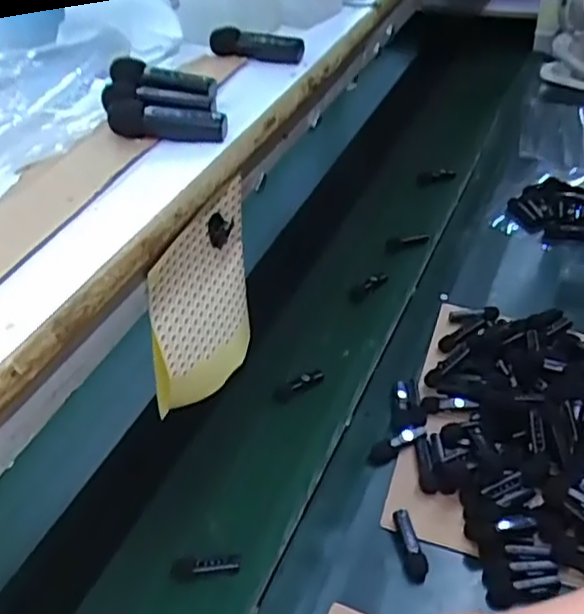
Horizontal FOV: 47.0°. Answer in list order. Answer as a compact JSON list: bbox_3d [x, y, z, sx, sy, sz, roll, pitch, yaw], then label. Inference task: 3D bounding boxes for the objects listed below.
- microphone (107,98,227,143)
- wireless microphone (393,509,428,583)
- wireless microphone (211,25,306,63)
[{"bbox_3d":[-0.068,-0.102,0.369,0.066,0.016,0.016,4,42,10],"label":"microphone"},{"bbox_3d":[0.116,0.236,0.665,0.020,0.023,0.067,-9,42,-4],"label":"wireless microphone"},{"bbox_3d":[-0.026,-0.178,0.454,0.066,0.015,0.019,10,44,16],"label":"wireless microphone"}]

